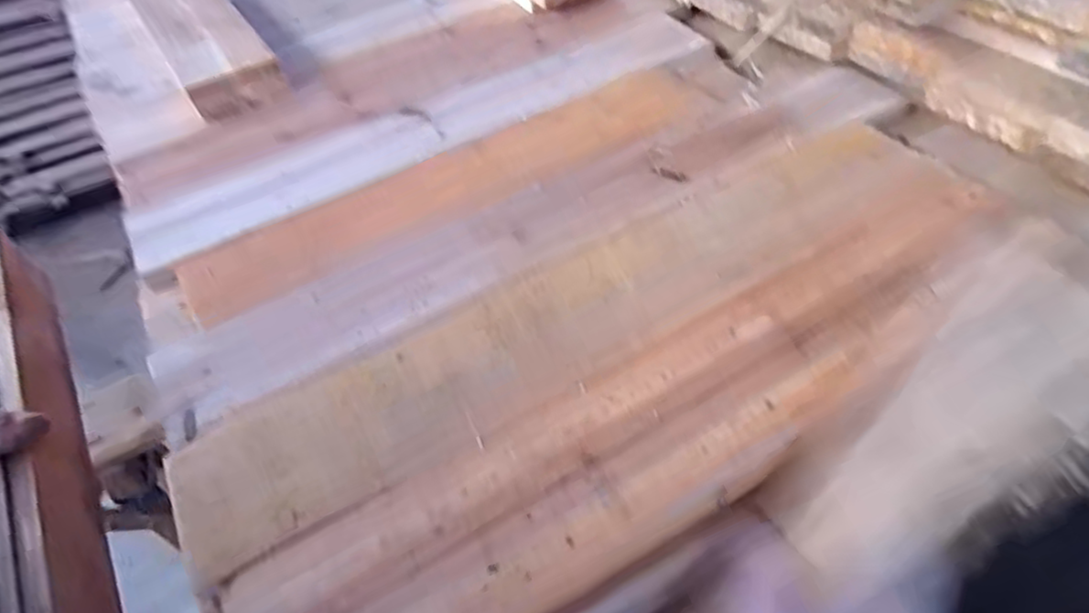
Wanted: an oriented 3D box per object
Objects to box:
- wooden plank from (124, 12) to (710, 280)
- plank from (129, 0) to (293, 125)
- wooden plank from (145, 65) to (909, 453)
[{"bbox_3d":[-0.086,-0.148,0.559,0.484,0.017,0.080,-25,50,-18],"label":"wooden plank"},{"bbox_3d":[-0.405,-0.335,0.735,0.095,0.045,0.495,-29,51,-20],"label":"plank"},{"bbox_3d":[0.013,-0.062,0.455,0.531,0.011,0.076,-26,51,-17],"label":"wooden plank"}]

